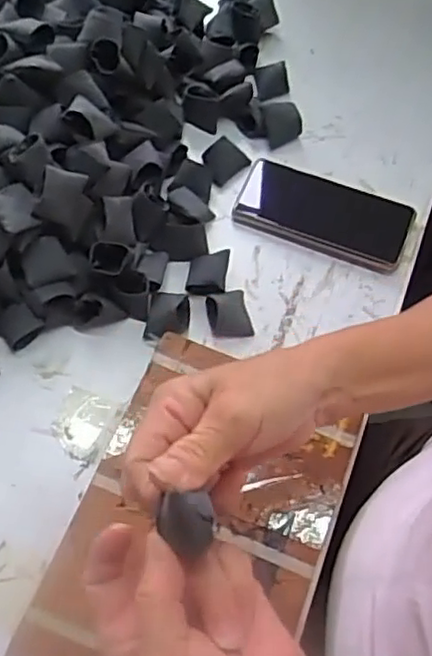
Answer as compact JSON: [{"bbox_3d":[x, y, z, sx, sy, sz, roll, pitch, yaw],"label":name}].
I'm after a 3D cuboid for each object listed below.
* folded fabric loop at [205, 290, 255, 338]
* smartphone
[{"bbox_3d":[0.011,-0.010,0.554,0.035,0.020,0.039,-13,67,-9],"label":"folded fabric loop"},{"bbox_3d":[0.101,-0.108,0.603,0.160,0.016,0.079,20,66,6],"label":"smartphone"}]

